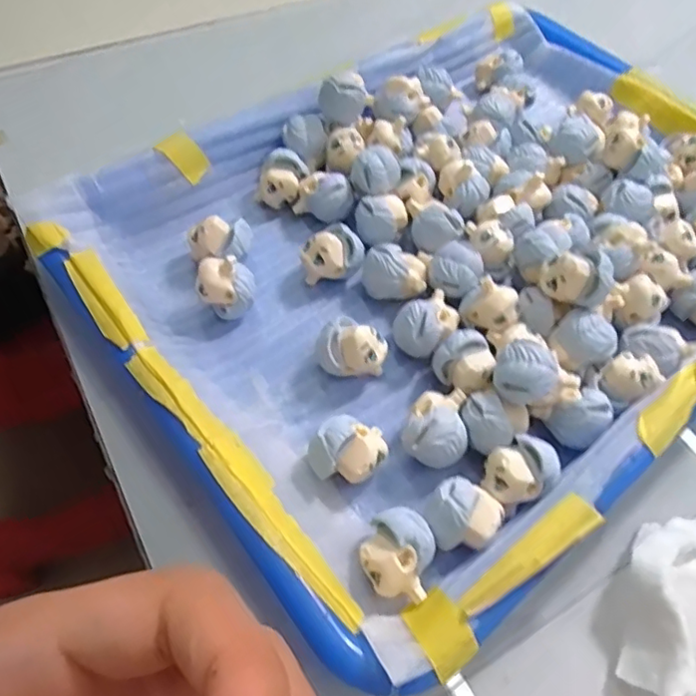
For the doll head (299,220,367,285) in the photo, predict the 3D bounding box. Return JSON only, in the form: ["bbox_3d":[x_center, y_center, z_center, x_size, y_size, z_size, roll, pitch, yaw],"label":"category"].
[{"bbox_3d":[-0.007,-0.041,0.269,0.027,0.024,0.018,-4,57,-6],"label":"doll head"}]

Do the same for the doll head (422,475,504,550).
[{"bbox_3d":[0.038,0.060,0.206,0.024,0.024,0.023,2,56,-2],"label":"doll head"}]

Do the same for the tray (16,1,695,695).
[{"bbox_3d":[0.058,-0.055,0.277,0.330,0.031,0.248,-34,64,-23],"label":"tray"}]

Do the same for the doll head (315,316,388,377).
[{"bbox_3d":[0.002,0.001,0.242,0.027,0.023,0.019,16,57,7],"label":"doll head"}]

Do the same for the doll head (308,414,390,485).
[{"bbox_3d":[0.000,0.039,0.217,0.023,0.022,0.024,2,56,-2],"label":"doll head"}]

